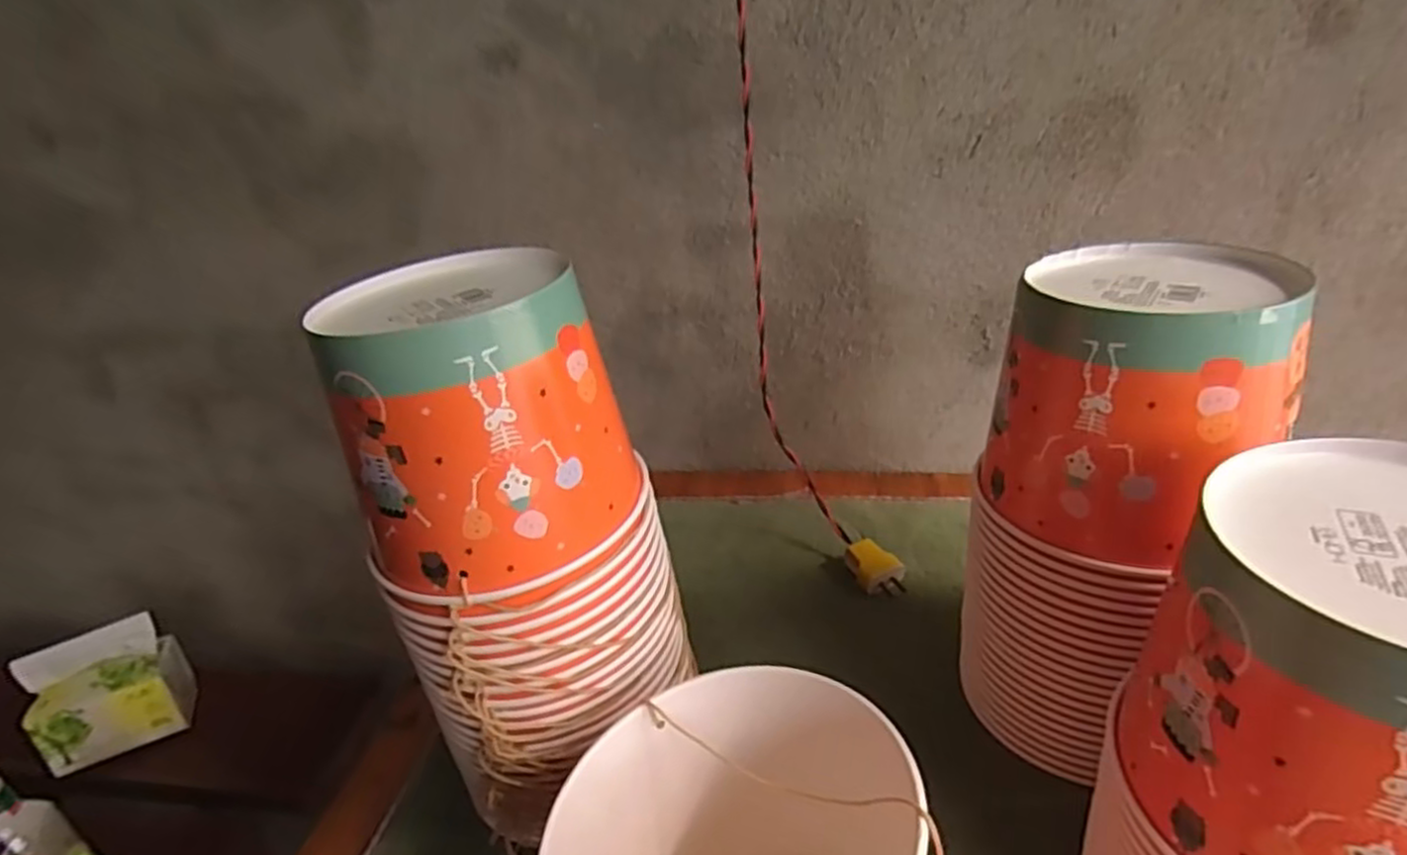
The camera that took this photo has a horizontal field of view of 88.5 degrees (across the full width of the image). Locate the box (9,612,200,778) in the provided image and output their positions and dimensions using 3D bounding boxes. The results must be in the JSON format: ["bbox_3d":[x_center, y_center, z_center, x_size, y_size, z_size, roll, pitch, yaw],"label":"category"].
[{"bbox_3d":[-0.695,0.306,0.843,0.136,0.133,0.079,-19,30,-21],"label":"box"}]

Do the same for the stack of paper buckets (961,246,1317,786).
[{"bbox_3d":[0.238,0.057,0.435,0.142,0.290,0.154,11,33,31],"label":"stack of paper buckets"}]

